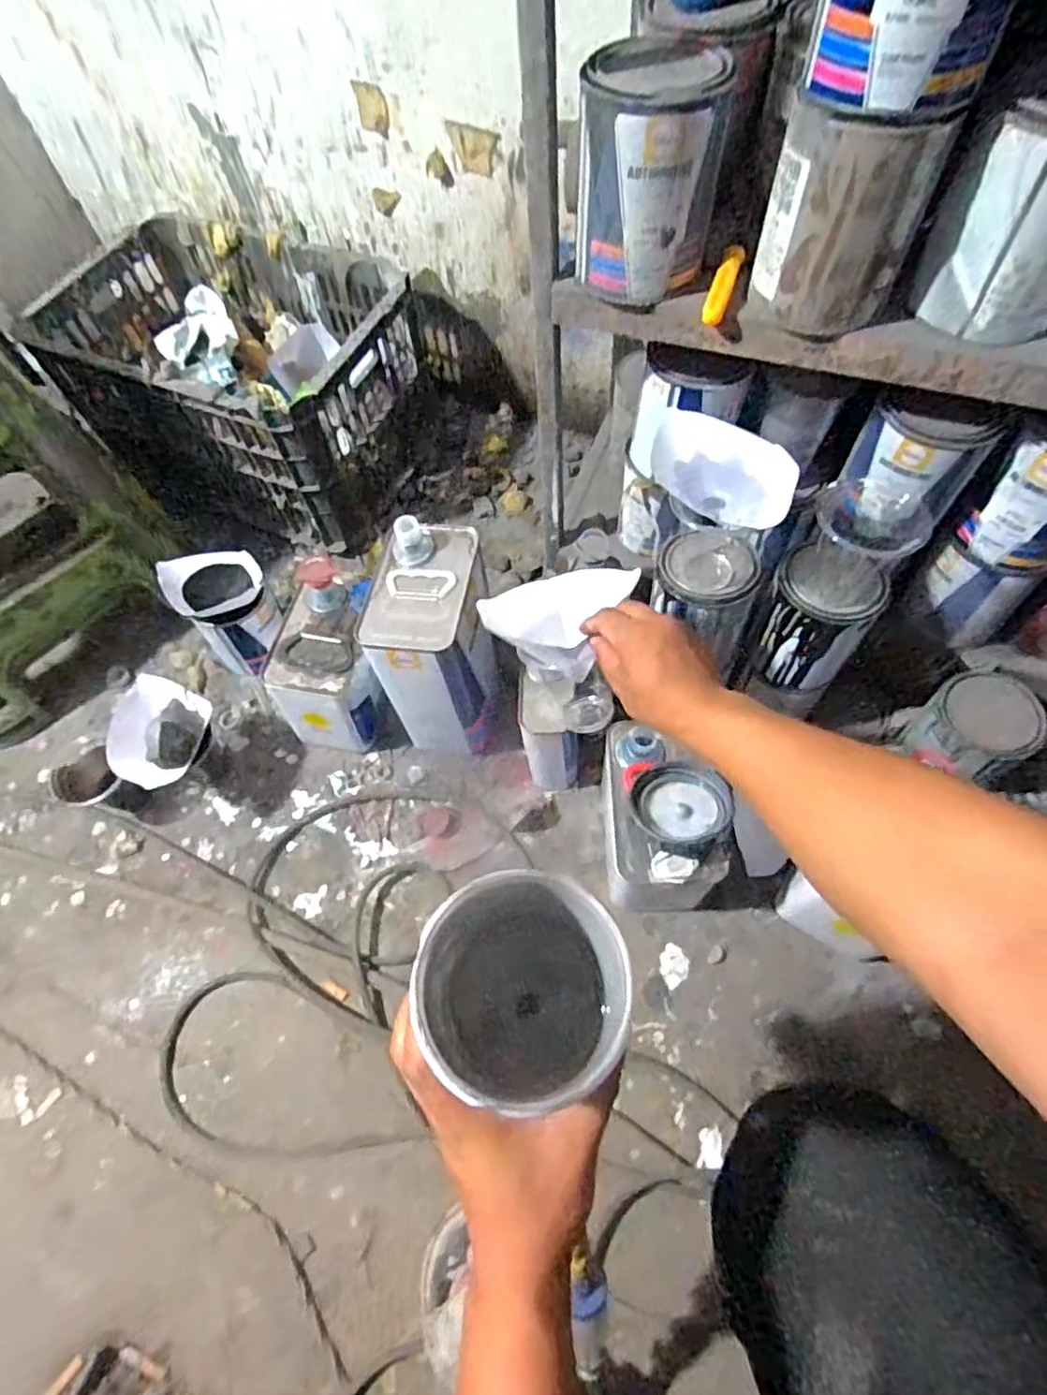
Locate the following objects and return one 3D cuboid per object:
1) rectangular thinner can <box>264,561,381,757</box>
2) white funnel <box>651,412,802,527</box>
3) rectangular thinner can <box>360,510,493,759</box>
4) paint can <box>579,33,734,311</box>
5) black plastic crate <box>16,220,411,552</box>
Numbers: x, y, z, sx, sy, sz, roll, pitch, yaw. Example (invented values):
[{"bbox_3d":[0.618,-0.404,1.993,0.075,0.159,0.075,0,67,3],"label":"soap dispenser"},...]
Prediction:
[{"bbox_3d":[-0.241,-0.043,0.820,0.114,0.155,0.174,8,62,8],"label":"rectangular thinner can"},{"bbox_3d":[0.168,-0.189,0.576,0.074,0.069,0.129,-38,66,-16],"label":"white funnel"},{"bbox_3d":[-0.103,-0.060,0.771,0.124,0.259,0.184,-1,62,3],"label":"rectangular thinner can"},{"bbox_3d":[0.097,-0.402,0.492,0.102,0.139,0.108,8,62,8],"label":"paint can"},{"bbox_3d":[-0.427,-0.501,0.999,0.504,0.235,0.345,23,66,15],"label":"black plastic crate"}]

